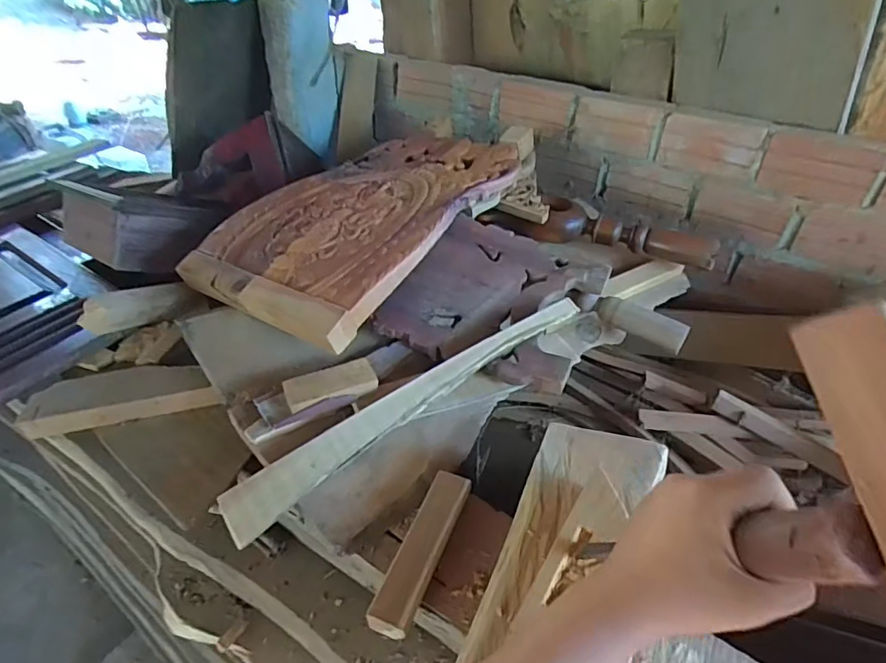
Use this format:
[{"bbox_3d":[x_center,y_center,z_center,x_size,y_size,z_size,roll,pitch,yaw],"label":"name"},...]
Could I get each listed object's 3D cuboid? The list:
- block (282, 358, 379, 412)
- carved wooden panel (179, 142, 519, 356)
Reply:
[{"bbox_3d":[-0.139,0.064,0.665,0.110,0.015,0.045,-17,40,-20],"label":"block"},{"bbox_3d":[-0.114,-0.214,0.904,0.339,0.051,0.577,22,47,28],"label":"carved wooden panel"}]

